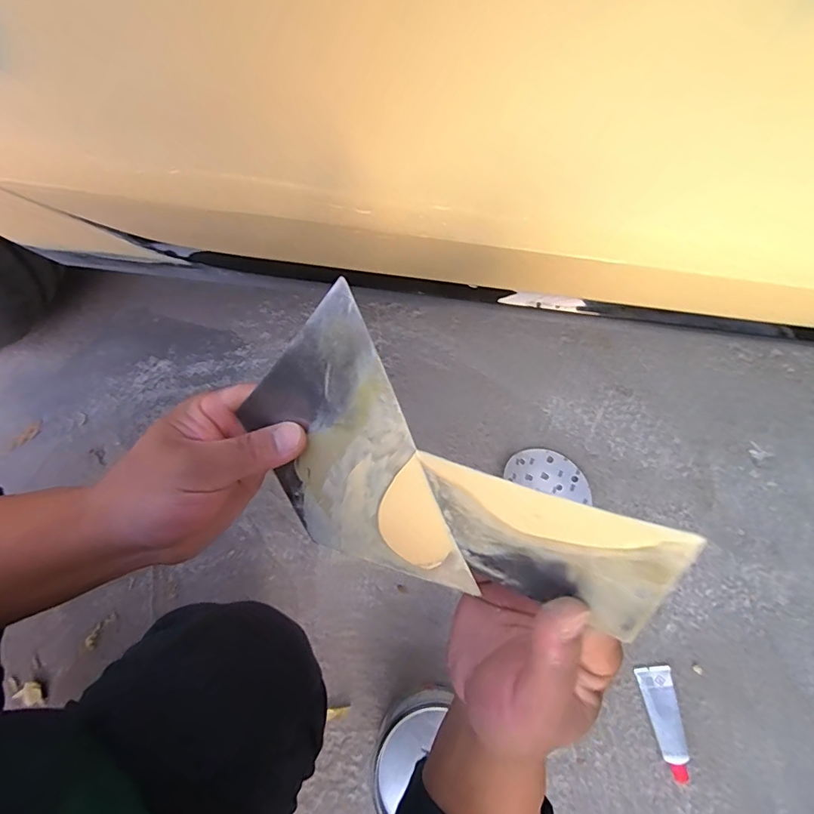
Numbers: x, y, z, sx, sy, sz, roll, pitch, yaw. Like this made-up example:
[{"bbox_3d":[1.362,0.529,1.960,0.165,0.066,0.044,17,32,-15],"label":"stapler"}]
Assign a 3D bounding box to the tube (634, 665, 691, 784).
[{"bbox_3d":[0.335,0.404,0.596,0.042,0.022,0.119,-7,73,-2],"label":"tube"}]

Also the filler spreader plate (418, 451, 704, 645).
[{"bbox_3d":[0.059,0.063,0.209,0.117,0.070,0.006,12,38,43],"label":"filler spreader plate"}]

